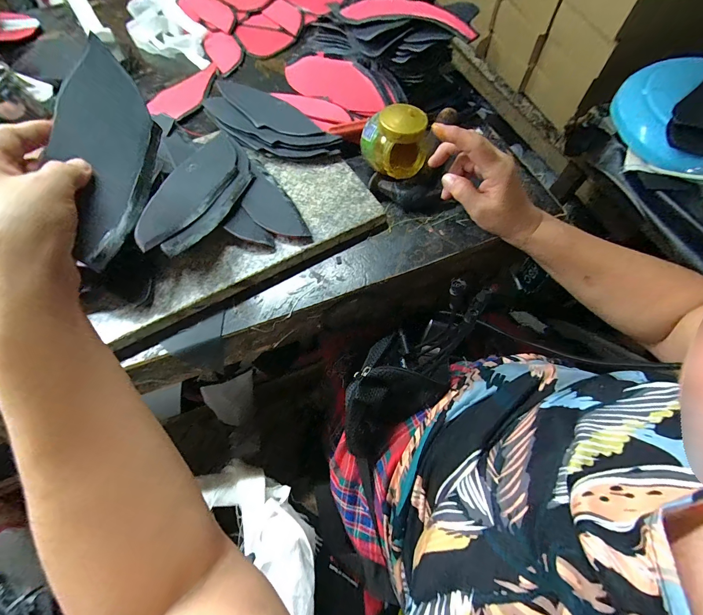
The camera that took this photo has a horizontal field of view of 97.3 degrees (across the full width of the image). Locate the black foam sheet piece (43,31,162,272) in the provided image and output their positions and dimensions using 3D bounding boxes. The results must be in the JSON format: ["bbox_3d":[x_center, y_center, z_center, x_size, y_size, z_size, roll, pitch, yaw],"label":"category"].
[{"bbox_3d":[-0.201,-0.131,0.254,0.066,0.009,0.212,15,60,-41],"label":"black foam sheet piece"}]

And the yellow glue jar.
[{"bbox_3d":[0.048,-0.198,0.376,0.069,0.069,0.067,0,64,2],"label":"yellow glue jar"}]

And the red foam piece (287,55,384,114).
[{"bbox_3d":[-0.034,-0.361,0.492,0.215,0.056,0.011,35,30,25],"label":"red foam piece"}]

